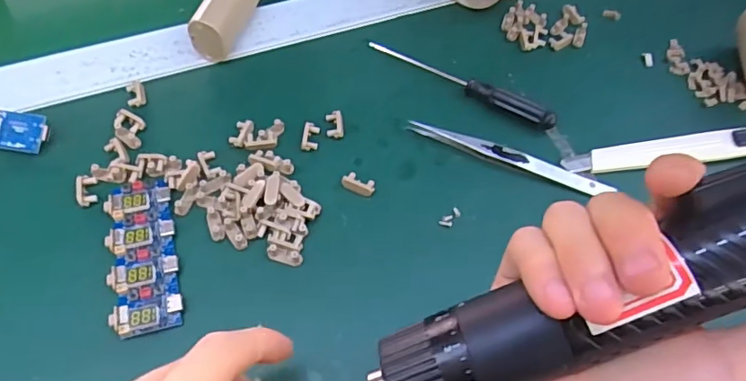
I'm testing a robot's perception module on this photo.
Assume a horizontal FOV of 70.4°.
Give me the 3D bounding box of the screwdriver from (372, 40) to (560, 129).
[{"bbox_3d":[0.058,-0.074,0.350,0.133,0.010,0.012,32,61,14],"label":"screwdriver"}]

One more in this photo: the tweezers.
[{"bbox_3d":[0.082,-0.022,0.321,0.123,0.005,0.012,21,59,9],"label":"tweezers"}]

